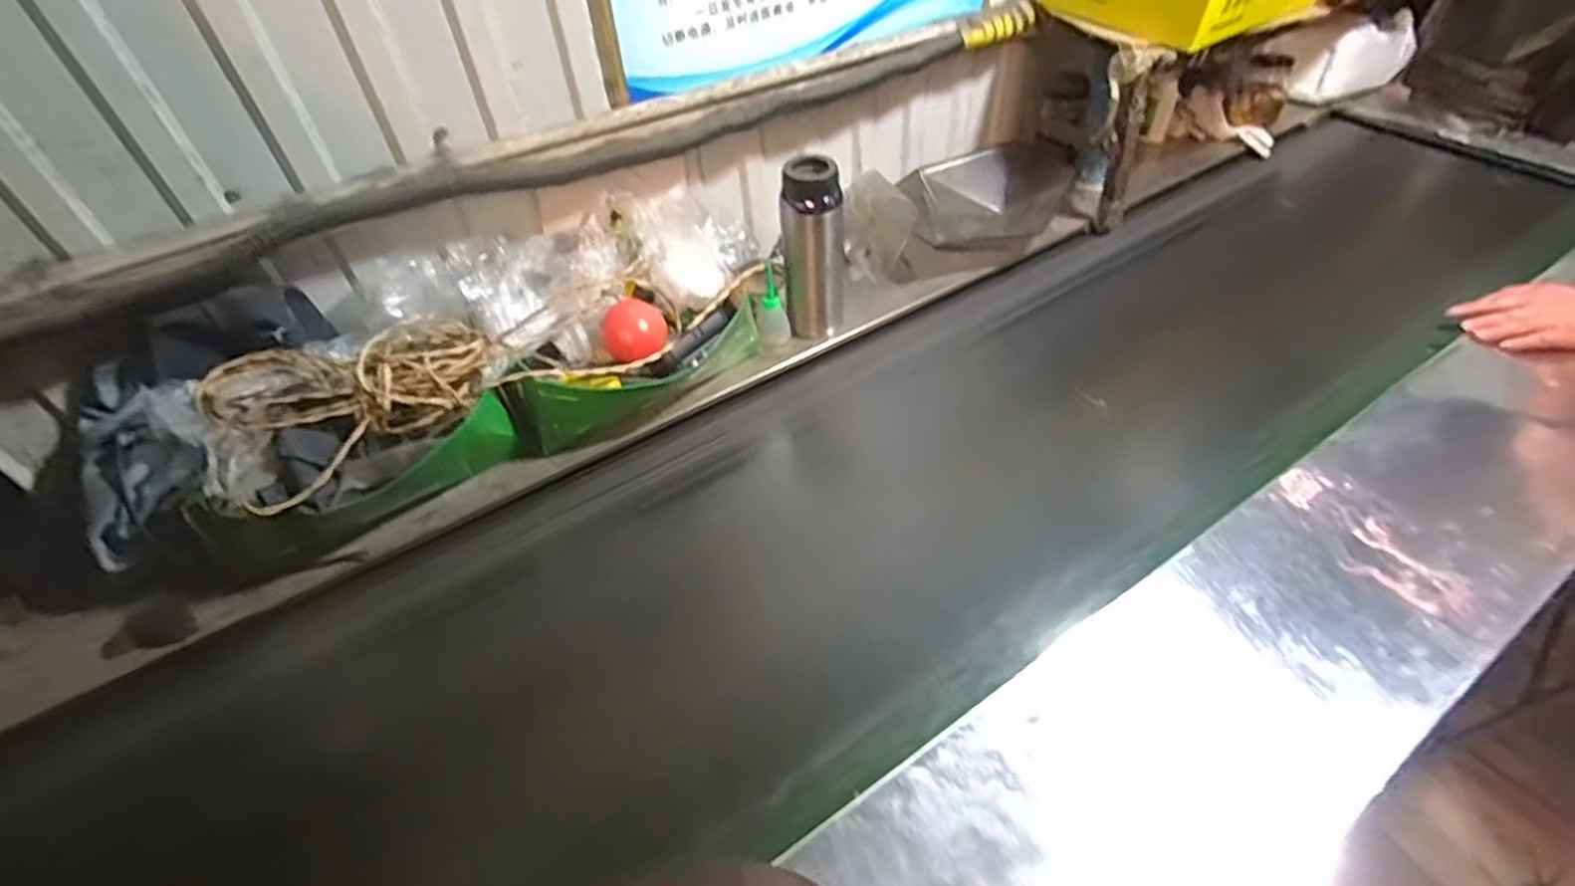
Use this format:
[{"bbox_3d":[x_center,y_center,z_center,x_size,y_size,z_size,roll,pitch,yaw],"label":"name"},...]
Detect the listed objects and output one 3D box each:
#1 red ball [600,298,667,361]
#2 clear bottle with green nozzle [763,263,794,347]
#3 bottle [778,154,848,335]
[{"bbox_3d":[-0.187,-0.134,0.882,0.079,0.064,0.073,-2,48,2],"label":"red ball"},{"bbox_3d":[-0.018,-0.191,0.995,0.040,0.119,0.037,-2,48,2],"label":"clear bottle with green nozzle"},{"bbox_3d":[0.035,-0.260,0.967,0.086,0.241,0.071,2,48,5],"label":"bottle"}]

